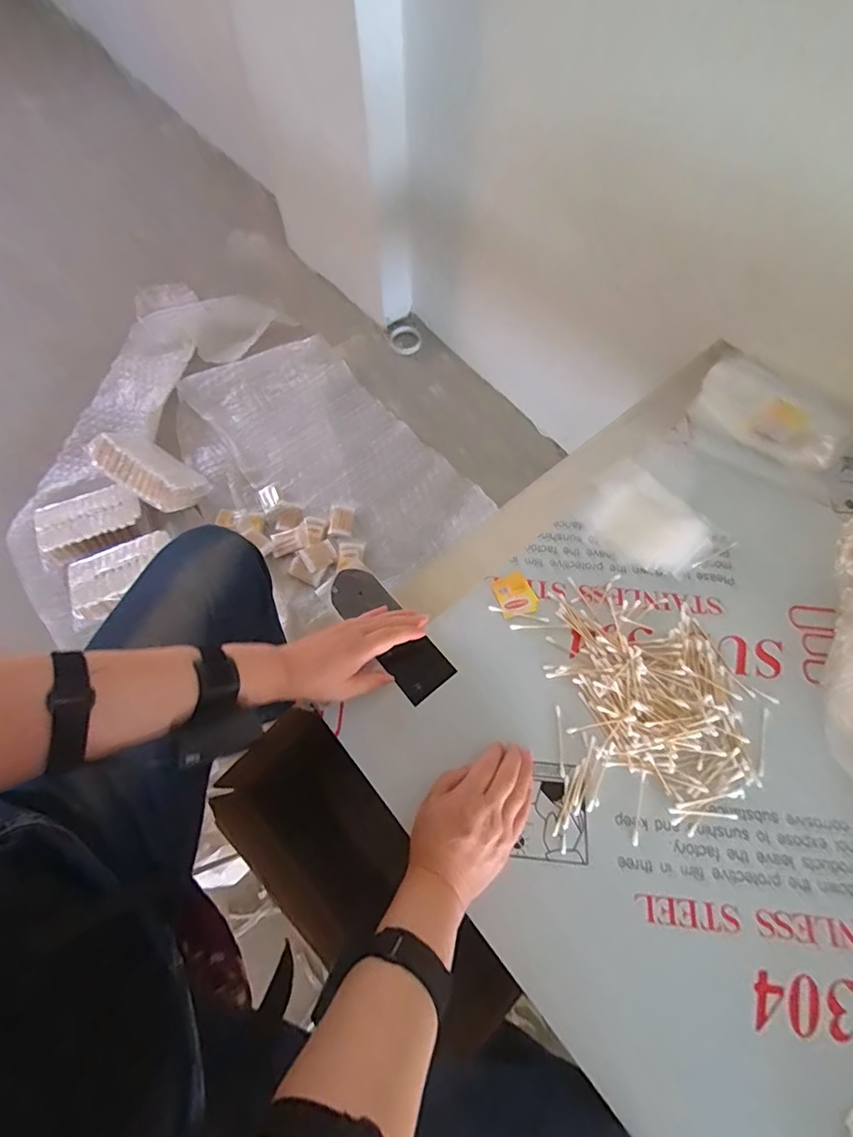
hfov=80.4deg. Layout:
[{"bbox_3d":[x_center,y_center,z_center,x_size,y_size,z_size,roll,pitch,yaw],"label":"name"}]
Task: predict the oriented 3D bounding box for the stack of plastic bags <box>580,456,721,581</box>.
[{"bbox_3d":[0.274,-0.055,0.633,0.113,0.017,0.146,-38,72,-15],"label":"stack of plastic bags"}]

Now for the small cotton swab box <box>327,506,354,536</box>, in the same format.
[{"bbox_3d":[-0.195,-0.108,1.154,0.056,0.012,0.073,4,67,1],"label":"small cotton swab box"}]

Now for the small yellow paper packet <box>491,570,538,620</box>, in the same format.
[{"bbox_3d":[0.106,0.034,0.601,0.045,0.005,0.053,-25,69,-10],"label":"small yellow paper packet"}]

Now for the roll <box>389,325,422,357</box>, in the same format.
[{"bbox_3d":[-0.057,-0.622,1.372,0.086,0.018,0.095,-4,67,-2],"label":"roll"}]

